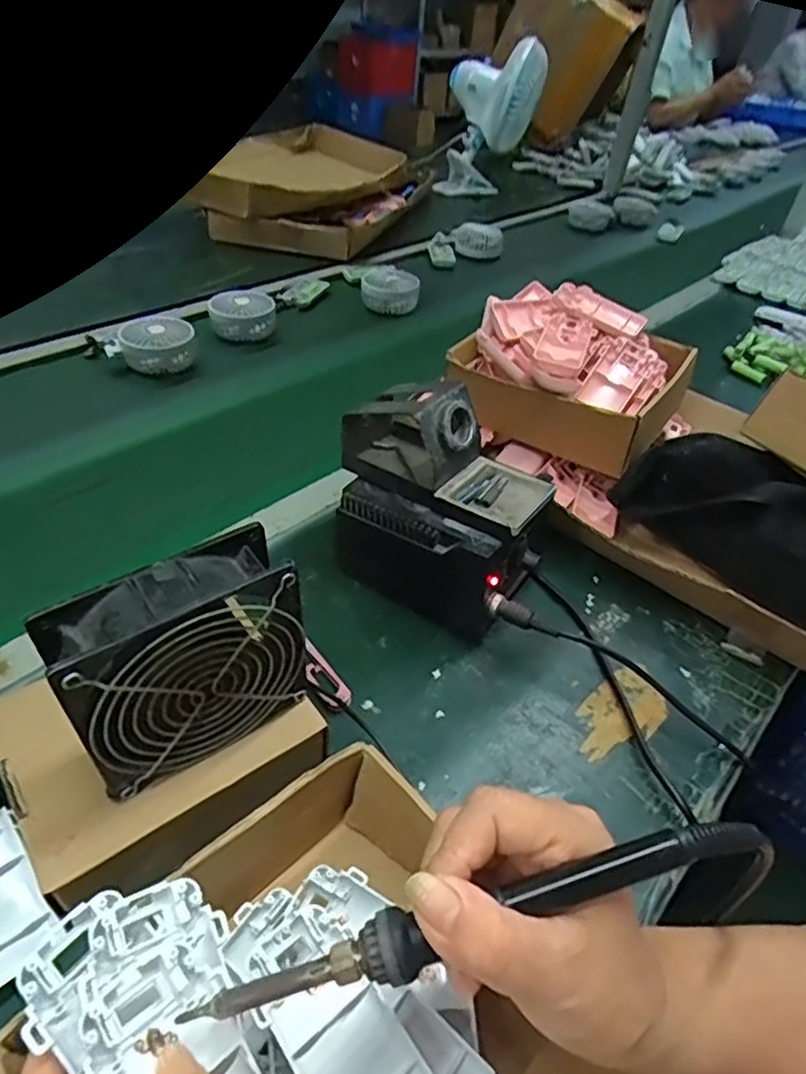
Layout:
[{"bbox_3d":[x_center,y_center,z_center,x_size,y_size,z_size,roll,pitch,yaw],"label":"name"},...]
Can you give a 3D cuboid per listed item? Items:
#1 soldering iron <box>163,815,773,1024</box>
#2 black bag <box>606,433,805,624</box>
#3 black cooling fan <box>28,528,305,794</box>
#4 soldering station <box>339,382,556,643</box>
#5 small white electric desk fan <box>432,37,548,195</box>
[{"bbox_3d":[0.029,0.133,0.223,0.207,0.015,0.021,-17,45,-5],"label":"soldering iron"},{"bbox_3d":[0.345,0.005,0.564,0.303,0.106,0.088,31,47,25],"label":"black bag"},{"bbox_3d":[-0.114,0.068,0.342,0.117,0.118,0.042,-24,49,-29],"label":"black cooling fan"},{"bbox_3d":[0.030,-0.031,0.525,0.170,0.161,0.112,25,45,20],"label":"soldering station"},{"bbox_3d":[0.219,-1.031,1.592,0.234,0.300,0.184,10,41,5],"label":"small white electric desk fan"}]

